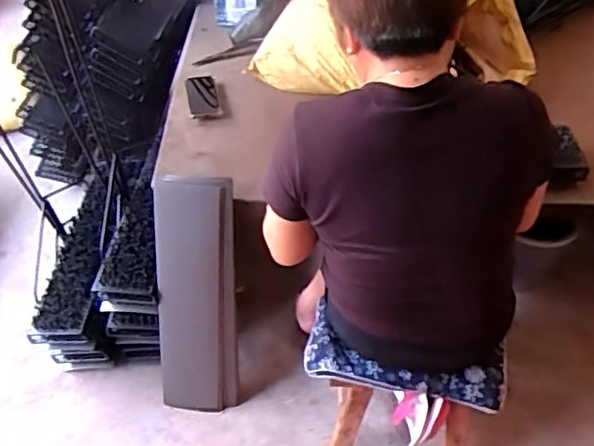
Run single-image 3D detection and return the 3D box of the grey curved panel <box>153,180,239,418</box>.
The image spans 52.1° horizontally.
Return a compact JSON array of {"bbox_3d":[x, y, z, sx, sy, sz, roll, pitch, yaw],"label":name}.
[{"bbox_3d":[-0.232,0.170,1.392,0.181,0.596,0.061,3,24,2],"label":"grey curved panel"}]

